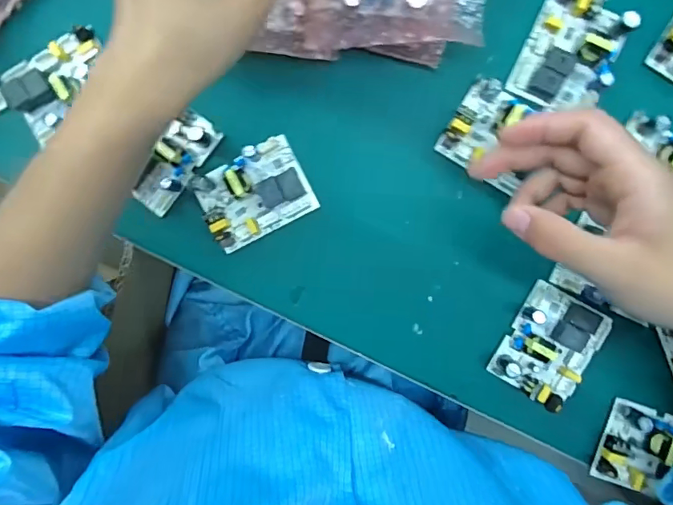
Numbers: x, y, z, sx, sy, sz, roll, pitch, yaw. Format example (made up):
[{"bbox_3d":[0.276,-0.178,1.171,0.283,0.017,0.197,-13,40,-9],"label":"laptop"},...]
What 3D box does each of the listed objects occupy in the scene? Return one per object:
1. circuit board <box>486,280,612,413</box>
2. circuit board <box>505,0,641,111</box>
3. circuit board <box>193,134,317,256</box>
[{"bbox_3d":[0.160,0.071,0.343,0.061,0.027,0.080,29,96,1],"label":"circuit board"},{"bbox_3d":[0.171,-0.144,0.335,0.065,0.024,0.081,25,96,1],"label":"circuit board"},{"bbox_3d":[-0.064,-0.044,0.349,0.080,0.026,0.063,-26,93,5],"label":"circuit board"}]

